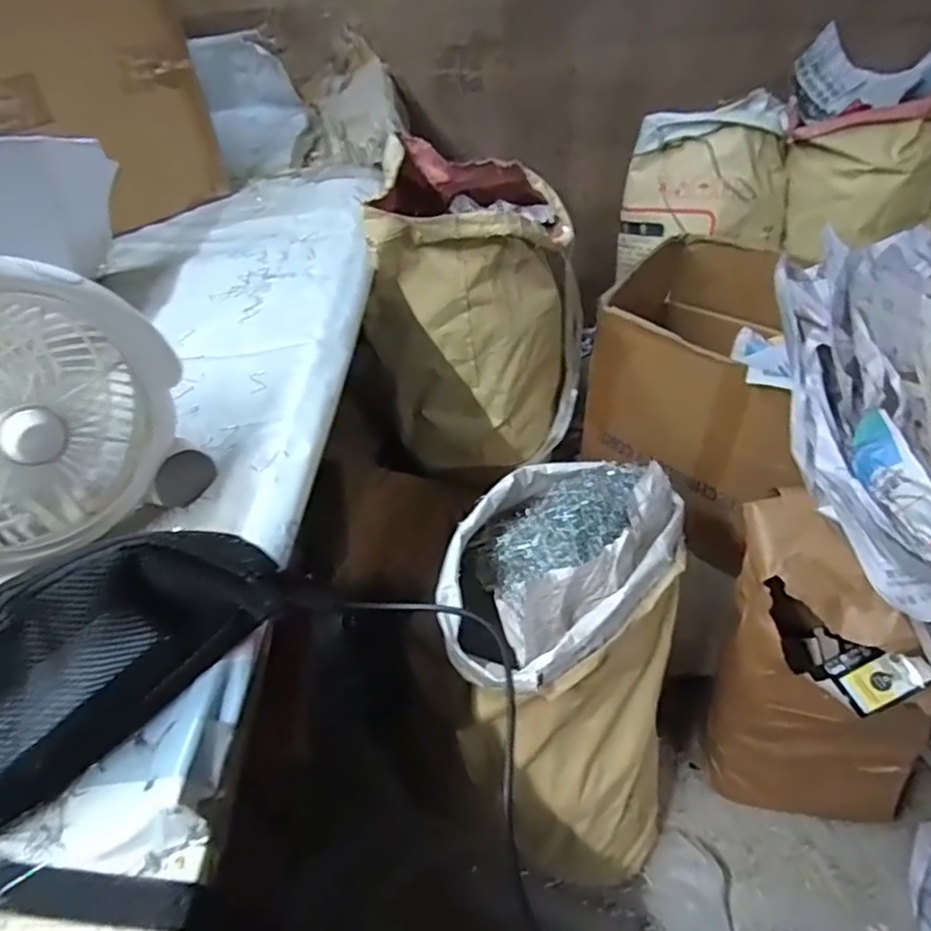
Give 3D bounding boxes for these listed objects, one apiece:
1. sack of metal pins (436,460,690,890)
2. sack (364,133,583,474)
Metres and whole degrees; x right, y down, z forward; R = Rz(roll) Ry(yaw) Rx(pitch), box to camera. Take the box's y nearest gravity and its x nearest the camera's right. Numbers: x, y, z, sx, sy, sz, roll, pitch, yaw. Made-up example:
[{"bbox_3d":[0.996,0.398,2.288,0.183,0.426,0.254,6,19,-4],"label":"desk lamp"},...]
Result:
[{"bbox_3d":[0.134,0.265,0.873,0.310,0.464,0.398,5,47,8],"label":"sack of metal pins"},{"bbox_3d":[0.027,-0.243,1.071,0.340,0.468,0.290,8,47,10],"label":"sack"}]

